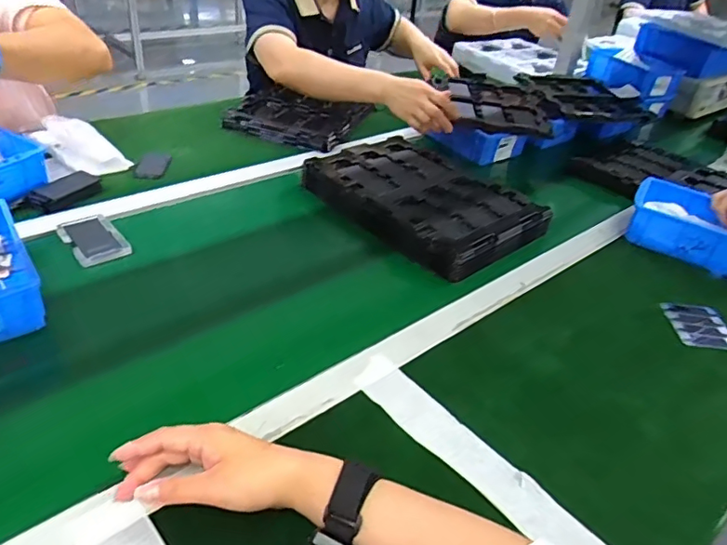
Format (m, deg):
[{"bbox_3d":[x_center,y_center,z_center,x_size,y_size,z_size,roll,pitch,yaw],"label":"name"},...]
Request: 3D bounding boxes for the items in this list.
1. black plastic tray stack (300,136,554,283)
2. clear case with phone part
[{"bbox_3d":[0.095,-0.126,0.898,0.270,0.046,0.349,-24,46,-36],"label":"black plastic tray stack"},{"bbox_3d":[-0.348,-0.044,0.721,0.063,0.010,0.108,-23,45,-36],"label":"clear case with phone part"}]

